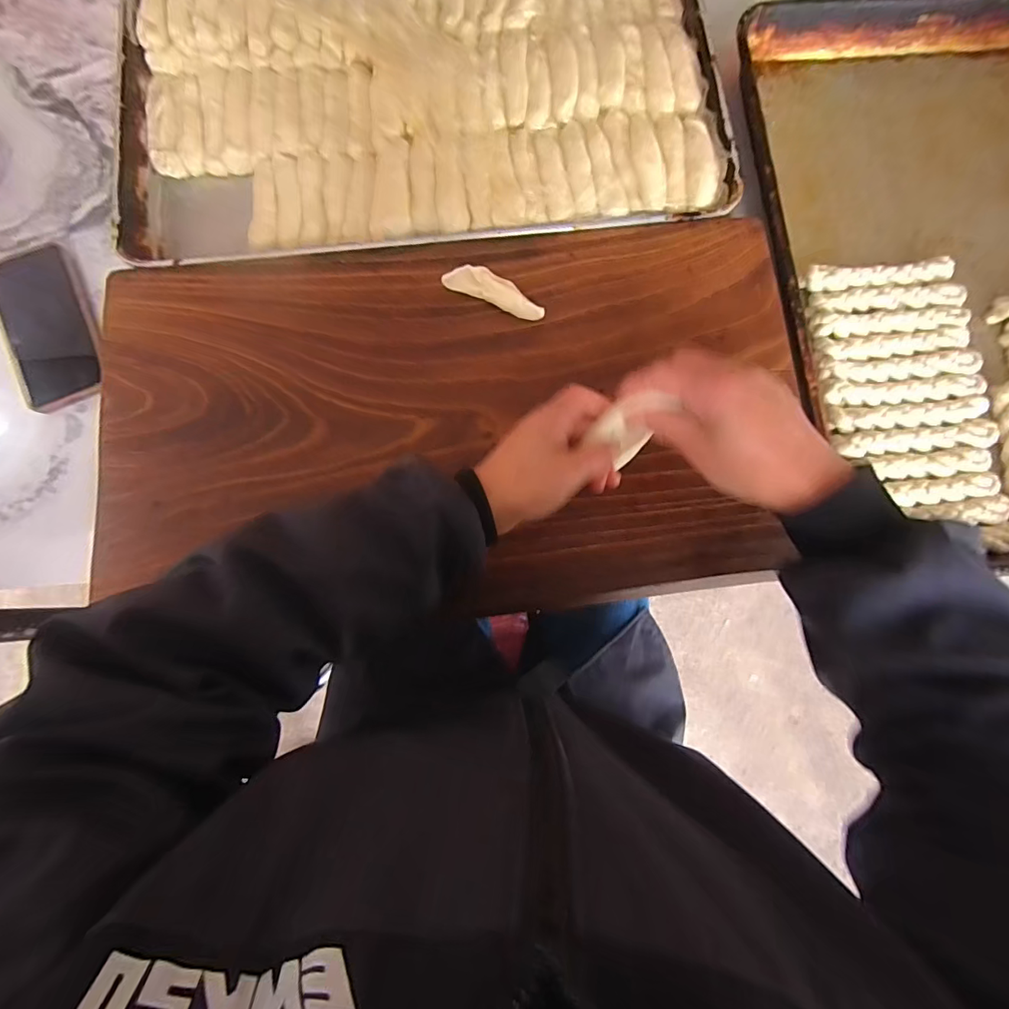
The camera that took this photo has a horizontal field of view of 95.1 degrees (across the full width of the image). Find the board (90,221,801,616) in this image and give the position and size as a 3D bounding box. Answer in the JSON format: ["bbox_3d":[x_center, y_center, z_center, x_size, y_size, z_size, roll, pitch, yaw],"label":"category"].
[{"bbox_3d":[-0.044,-0.076,0.396,0.597,0.013,0.324,-5,79,-2],"label":"board"}]

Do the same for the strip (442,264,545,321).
[{"bbox_3d":[-0.008,-0.187,0.407,0.091,0.016,0.024,26,80,4],"label":"strip"}]

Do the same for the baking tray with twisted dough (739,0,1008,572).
[{"bbox_3d":[0.473,-0.251,0.467,0.434,0.047,0.618,-6,79,-2],"label":"baking tray with twisted dough"}]

